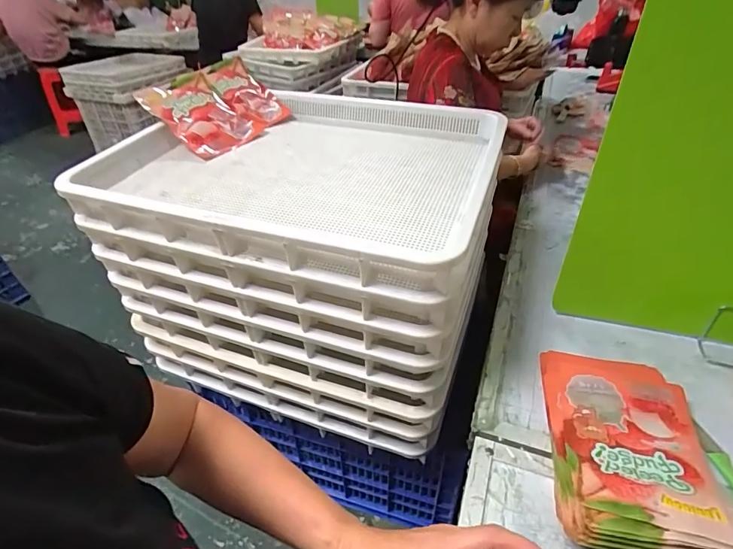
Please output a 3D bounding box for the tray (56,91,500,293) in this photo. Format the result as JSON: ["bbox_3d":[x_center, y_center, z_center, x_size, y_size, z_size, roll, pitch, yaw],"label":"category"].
[{"bbox_3d":[-0.102,-0.188,0.724,0.608,0.082,0.480,11,40,17],"label":"tray"}]

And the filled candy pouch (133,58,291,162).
[{"bbox_3d":[-0.303,-0.351,0.864,0.212,0.032,0.258,34,51,3],"label":"filled candy pouch"}]

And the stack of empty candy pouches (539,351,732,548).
[{"bbox_3d":[0.332,0.205,0.533,0.185,0.063,0.288,6,39,11],"label":"stack of empty candy pouches"}]

